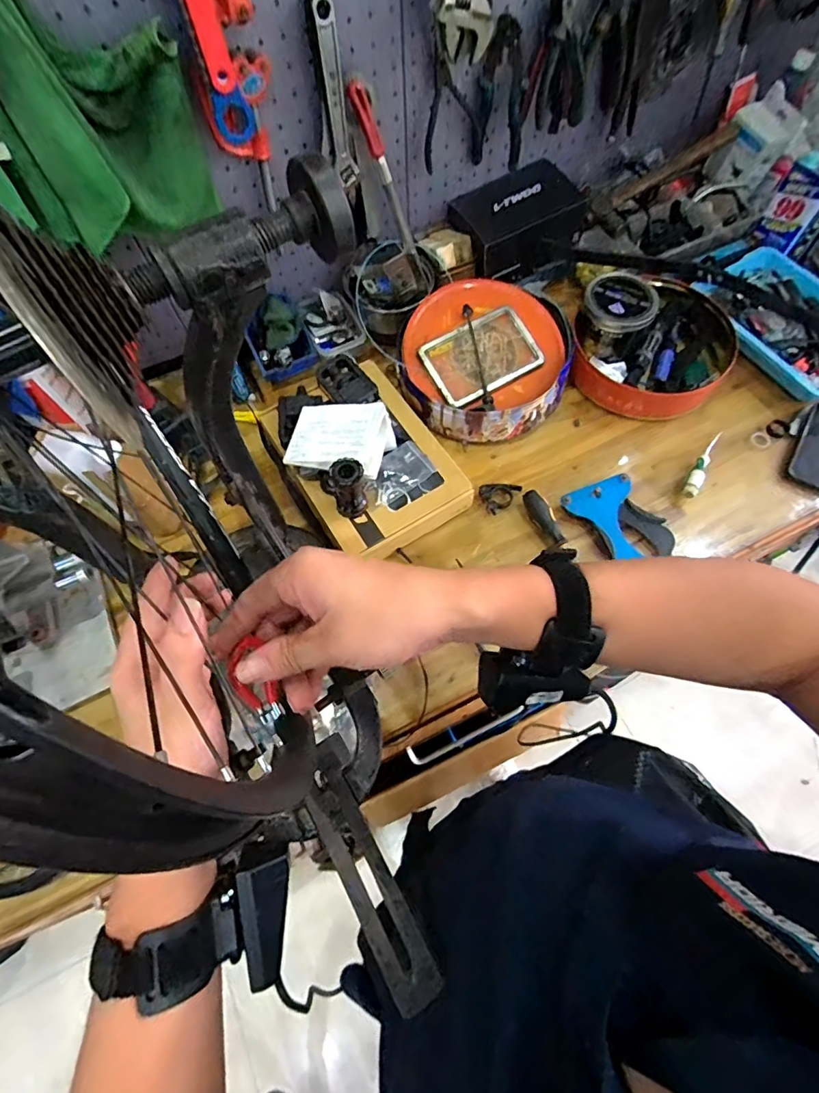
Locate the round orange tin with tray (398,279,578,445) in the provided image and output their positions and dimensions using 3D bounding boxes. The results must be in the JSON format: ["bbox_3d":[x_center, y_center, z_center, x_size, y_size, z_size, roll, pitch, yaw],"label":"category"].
[{"bbox_3d":[0.136,-0.314,0.826,0.299,0.068,0.263,-17,84,-6],"label":"round orange tin with tray"}]

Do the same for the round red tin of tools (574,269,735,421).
[{"bbox_3d":[0.432,-0.368,0.855,0.257,0.093,0.284,35,72,15],"label":"round red tin of tools"}]

